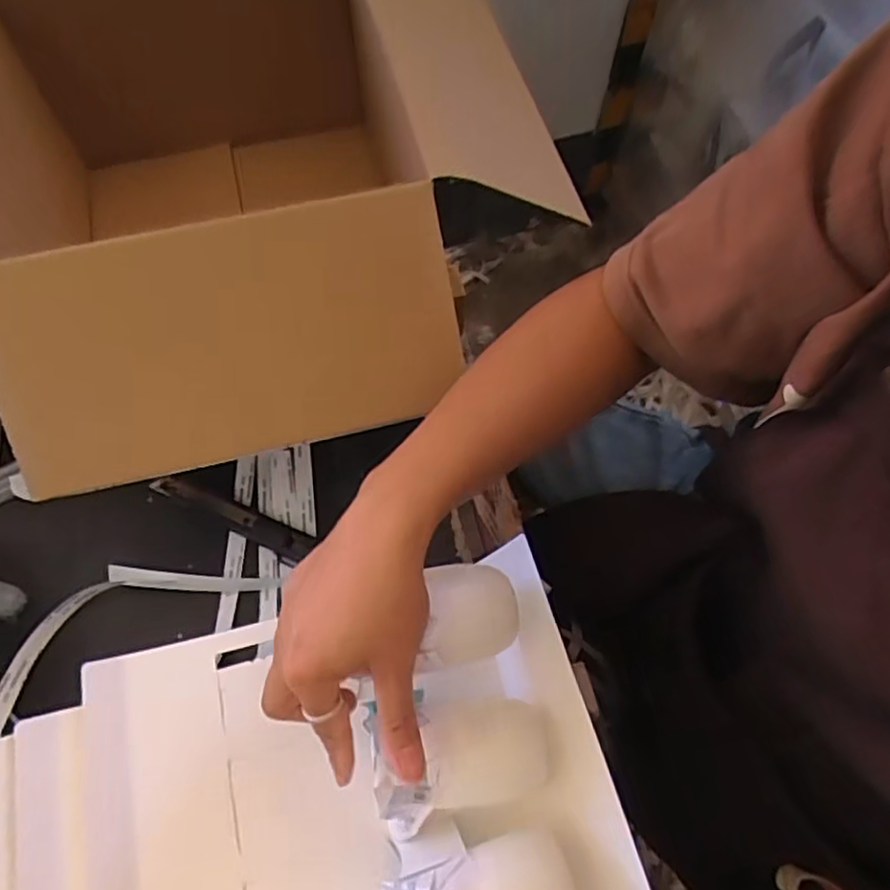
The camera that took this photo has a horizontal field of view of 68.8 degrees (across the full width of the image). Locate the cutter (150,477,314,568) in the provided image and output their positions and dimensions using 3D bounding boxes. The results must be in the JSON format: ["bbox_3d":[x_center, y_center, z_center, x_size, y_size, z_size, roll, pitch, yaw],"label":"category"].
[{"bbox_3d":[-0.182,0.062,0.560,0.149,0.017,0.027,23,66,10],"label":"cutter"}]

